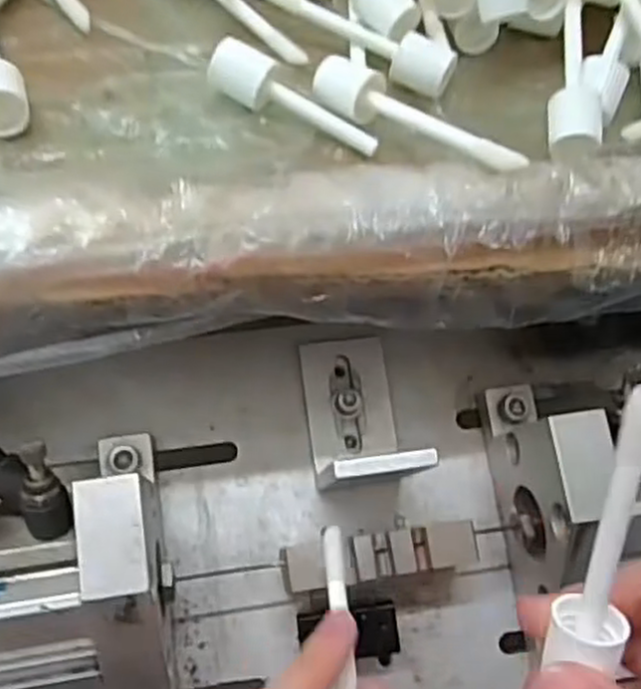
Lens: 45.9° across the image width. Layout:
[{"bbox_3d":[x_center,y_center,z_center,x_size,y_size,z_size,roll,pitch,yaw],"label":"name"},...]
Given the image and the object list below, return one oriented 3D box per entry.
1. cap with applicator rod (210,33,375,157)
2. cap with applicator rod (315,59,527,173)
[{"bbox_3d":[-0.009,-0.085,0.267,0.064,0.016,0.015,27,58,-6],"label":"cap with applicator rod"},{"bbox_3d":[0.034,-0.079,0.261,0.081,0.016,0.017,32,61,15],"label":"cap with applicator rod"}]

